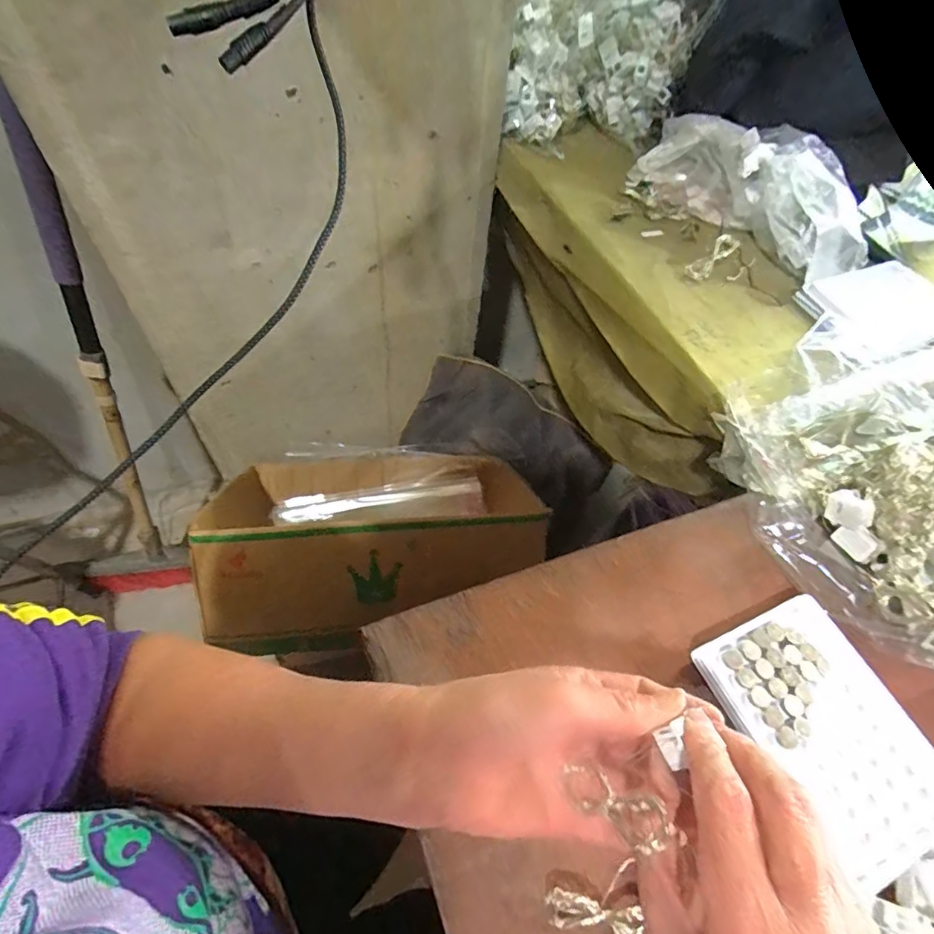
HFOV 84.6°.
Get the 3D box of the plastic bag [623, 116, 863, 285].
[{"bbox_3d":[0.288,-0.285,0.516,0.251,0.074,0.096,40,61,19],"label":"plastic bag"}]

